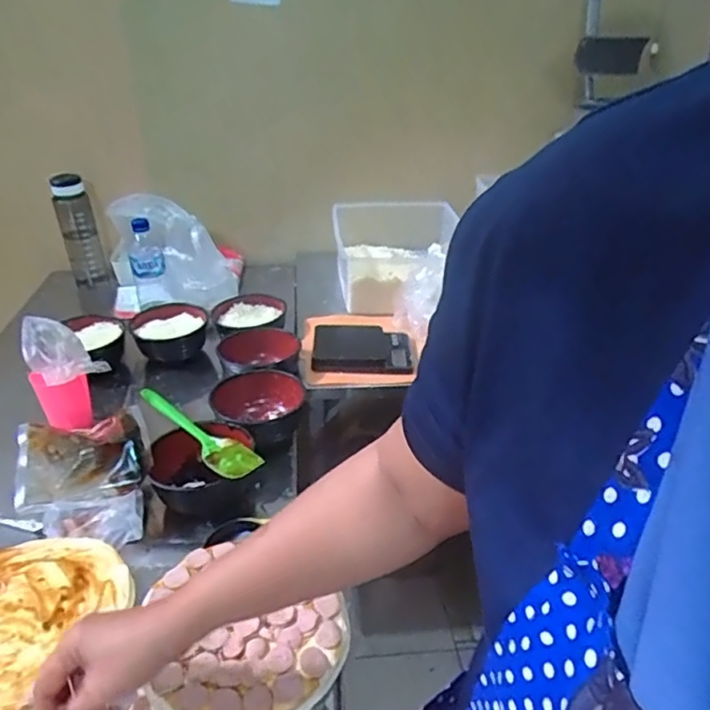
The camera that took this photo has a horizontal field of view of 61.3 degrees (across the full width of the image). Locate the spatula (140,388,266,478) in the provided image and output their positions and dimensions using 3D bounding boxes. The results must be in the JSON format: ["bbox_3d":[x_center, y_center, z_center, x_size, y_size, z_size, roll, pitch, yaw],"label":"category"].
[{"bbox_3d":[-0.217,0.096,0.822,0.055,0.019,0.240,-23,39,-36],"label":"spatula"}]

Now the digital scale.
[{"bbox_3d":[0.002,-0.018,1.103,0.198,0.029,0.238,0,31,-4],"label":"digital scale"}]

